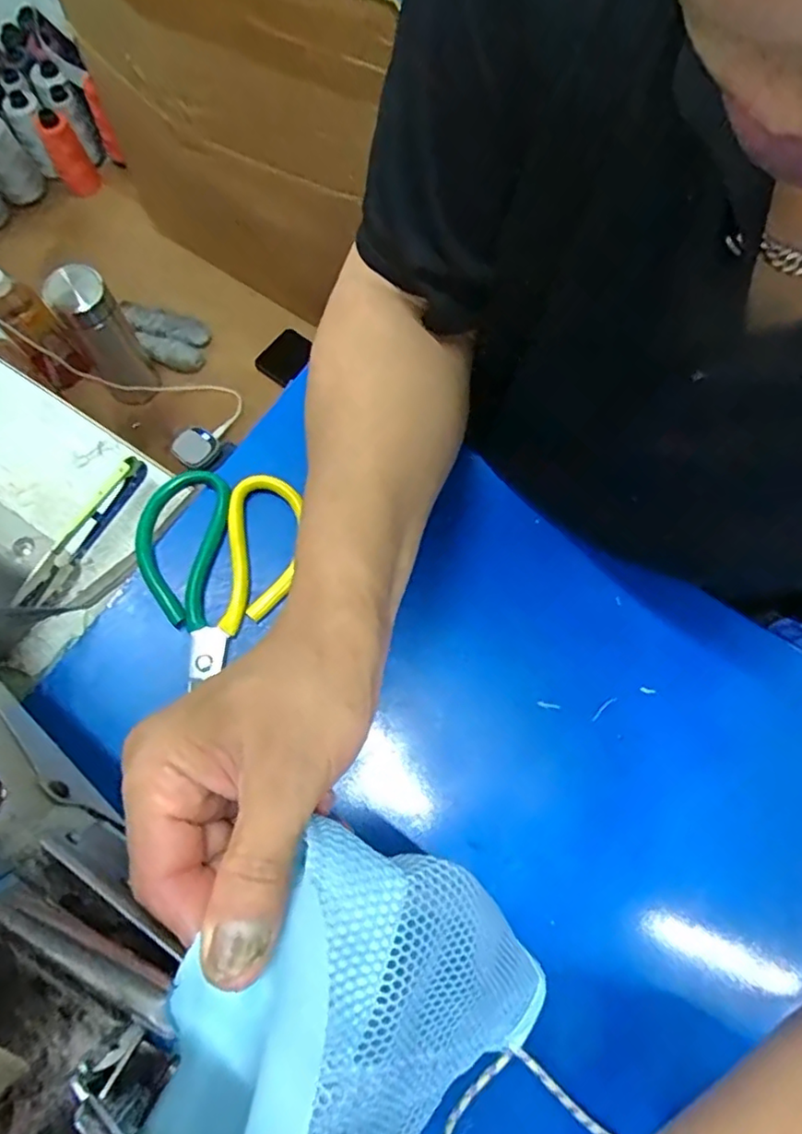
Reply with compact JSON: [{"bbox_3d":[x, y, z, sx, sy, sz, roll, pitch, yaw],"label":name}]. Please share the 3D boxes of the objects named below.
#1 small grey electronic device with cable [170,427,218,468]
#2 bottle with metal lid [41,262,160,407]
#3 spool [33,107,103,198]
[{"bbox_3d":[-0.285,-0.165,0.842,0.053,0.031,0.054,39,74,10],"label":"small grey electronic device with cable"},{"bbox_3d":[-0.376,-0.287,0.768,0.067,0.201,0.061,1,71,-2],"label":"bottle with metal lid"},{"bbox_3d":[-0.484,-0.602,0.879,0.051,0.121,0.051,1,71,-2],"label":"spool"}]

